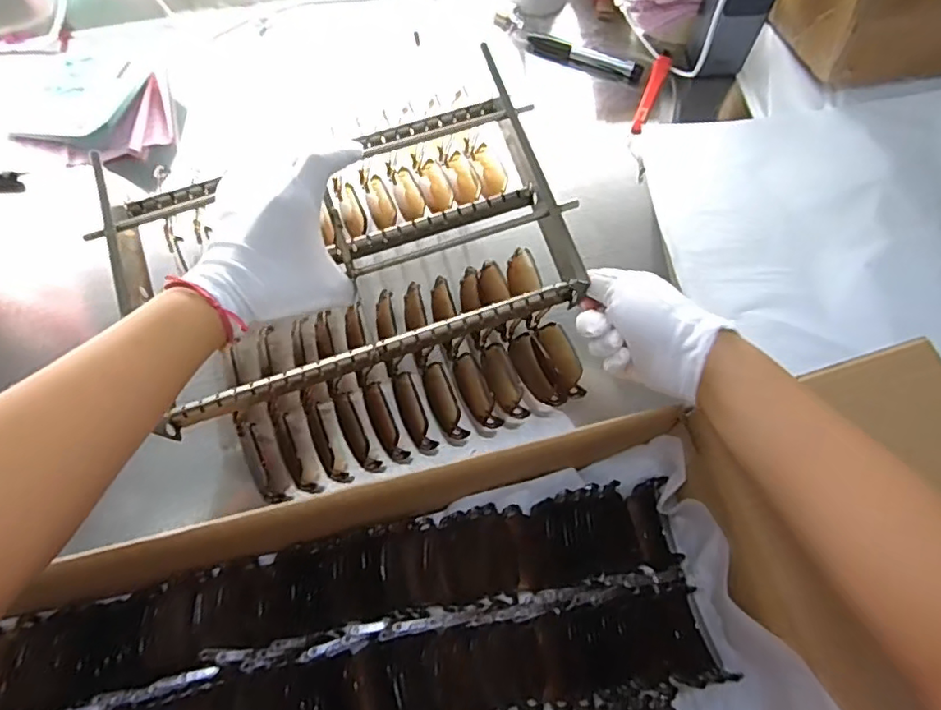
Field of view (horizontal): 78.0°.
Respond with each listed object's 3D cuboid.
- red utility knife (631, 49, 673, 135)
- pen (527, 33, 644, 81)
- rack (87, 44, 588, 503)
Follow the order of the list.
[{"bbox_3d":[0.199,-0.289,0.637,0.018,0.007,0.120,21,66,8],"label":"red utility knife"},{"bbox_3d":[0.128,-0.337,0.657,0.133,0.014,0.023,25,67,10],"label":"pen"},{"bbox_3d":[-0.086,-0.051,0.452,0.306,0.117,0.252,-19,70,-7],"label":"rack"}]

